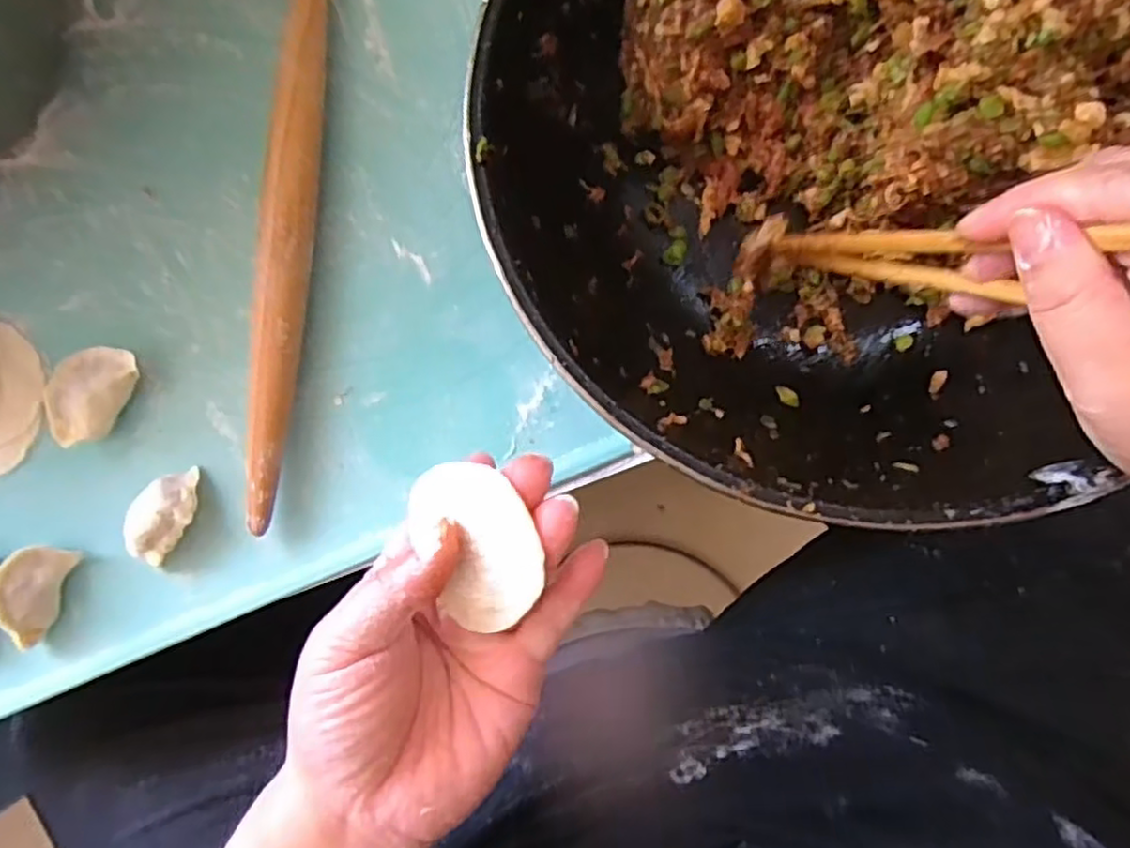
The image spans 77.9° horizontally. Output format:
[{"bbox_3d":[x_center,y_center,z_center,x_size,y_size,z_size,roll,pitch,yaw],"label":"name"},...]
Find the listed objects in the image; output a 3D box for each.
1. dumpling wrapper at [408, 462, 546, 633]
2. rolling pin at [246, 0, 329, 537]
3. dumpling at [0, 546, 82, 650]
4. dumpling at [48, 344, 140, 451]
[{"bbox_3d":[-0.027,0.039,0.220,0.043,0.004,0.054,-12,98,31],"label":"dumpling wrapper"},{"bbox_3d":[-0.137,-0.104,0.351,0.021,0.031,0.303,2,85,4],"label":"rolling pin"},{"bbox_3d":[-0.265,0.085,0.346,0.019,0.029,0.049,17,86,5],"label":"dumpling"},{"bbox_3d":[-0.238,-0.014,0.355,0.034,0.022,0.050,12,86,5],"label":"dumpling"}]

